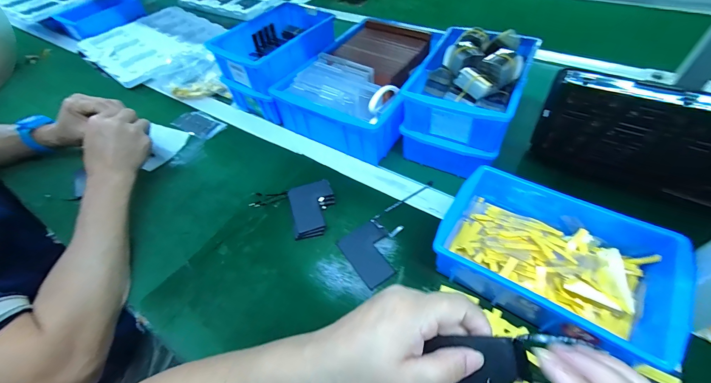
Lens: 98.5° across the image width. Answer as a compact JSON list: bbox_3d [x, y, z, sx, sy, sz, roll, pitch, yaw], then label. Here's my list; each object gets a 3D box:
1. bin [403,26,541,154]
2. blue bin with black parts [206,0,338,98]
[{"bbox_3d":[0.157,-0.152,0.419,0.132,0.070,0.185,20,56,22],"label":"bin"},{"bbox_3d":[-0.136,-0.265,0.548,0.143,0.053,0.202,30,60,27],"label":"blue bin with black parts"}]

